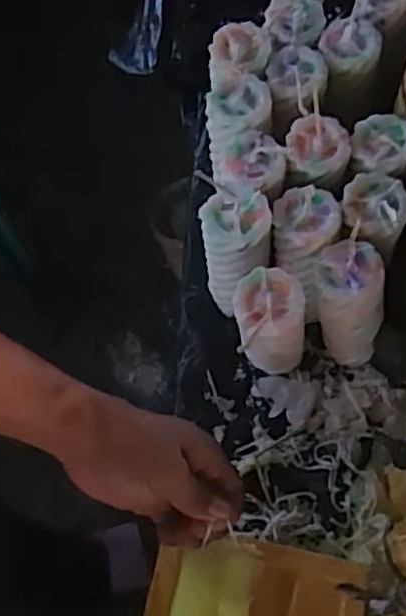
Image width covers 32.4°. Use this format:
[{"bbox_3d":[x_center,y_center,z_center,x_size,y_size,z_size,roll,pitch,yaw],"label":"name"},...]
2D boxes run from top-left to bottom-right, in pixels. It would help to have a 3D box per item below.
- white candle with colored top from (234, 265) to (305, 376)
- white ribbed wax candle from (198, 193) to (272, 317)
[{"bbox_3d":[0.053,0.019,0.573,0.057,0.133,0.055,-8,68,-1],"label":"white candle with colored top"},{"bbox_3d":[0.028,-0.039,0.591,0.054,0.139,0.059,-10,68,-2],"label":"white ribbed wax candle"}]

